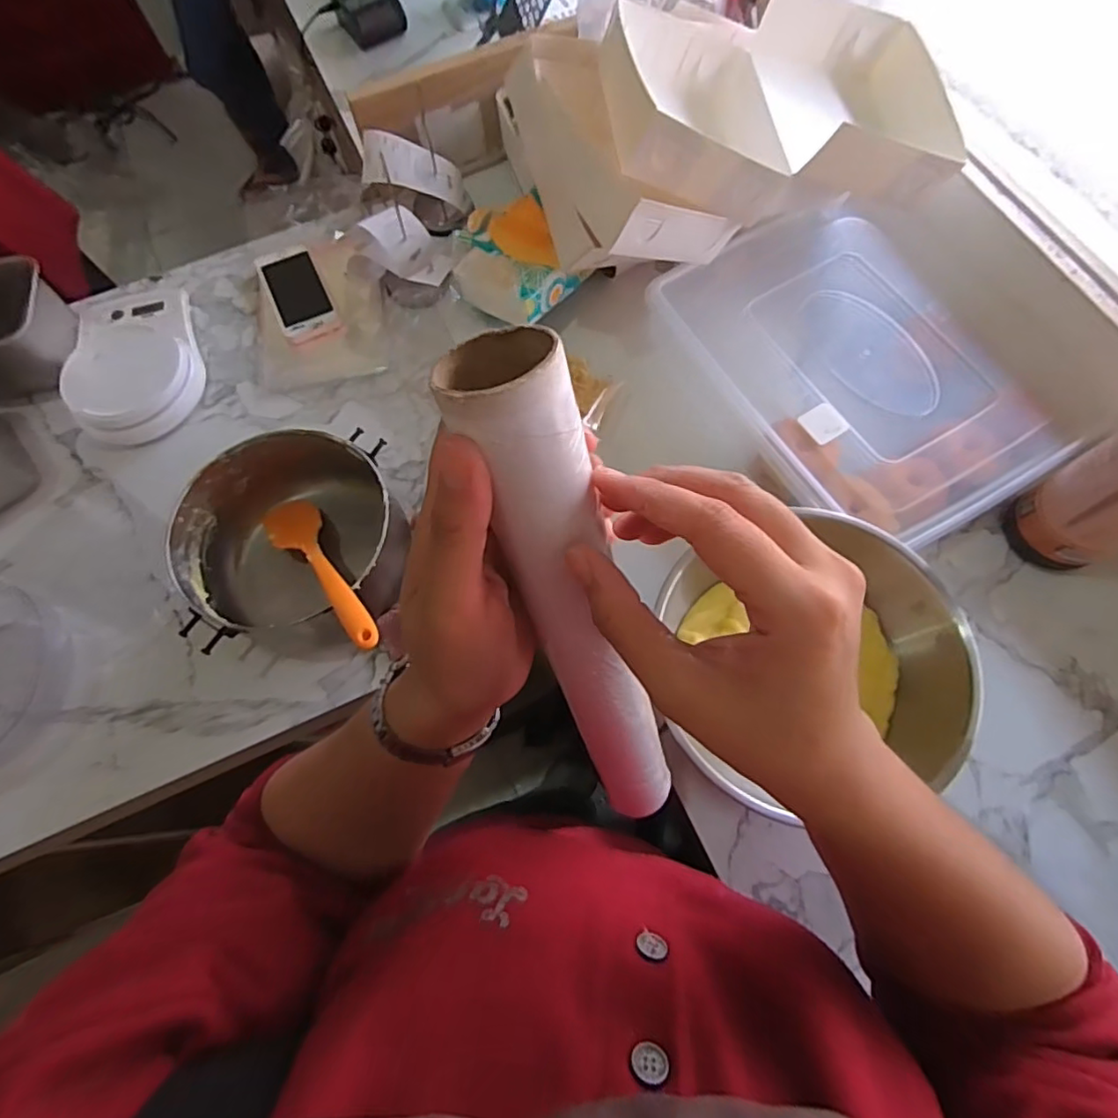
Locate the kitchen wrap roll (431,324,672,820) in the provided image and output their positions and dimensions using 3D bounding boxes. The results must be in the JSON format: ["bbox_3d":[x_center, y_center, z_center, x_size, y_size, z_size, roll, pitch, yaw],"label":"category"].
[{"bbox_3d":[0.013,0.040,0.280,0.041,0.305,0.047,-24,46,-7],"label":"kitchen wrap roll"}]

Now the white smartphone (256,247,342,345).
[{"bbox_3d":[-0.309,-0.313,0.708,0.064,0.011,0.144,-25,70,-7],"label":"white smartphone"}]

